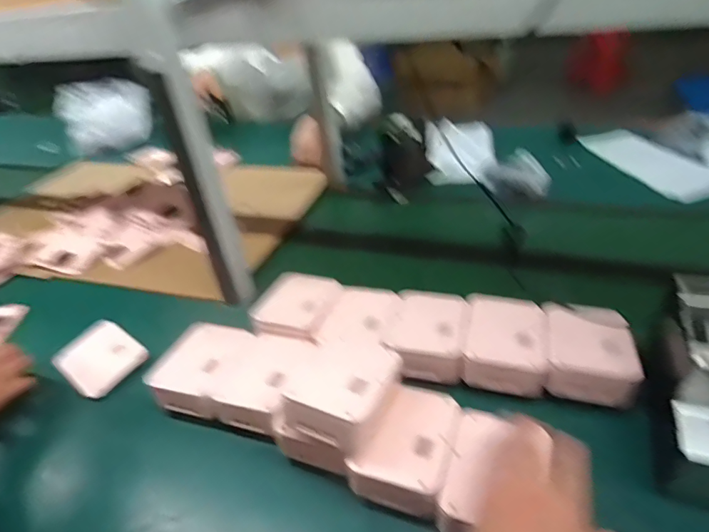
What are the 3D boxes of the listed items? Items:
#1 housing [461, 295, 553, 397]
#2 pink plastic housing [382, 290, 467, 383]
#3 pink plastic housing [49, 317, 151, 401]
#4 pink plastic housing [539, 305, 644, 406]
[{"bbox_3d":[0.199,0.100,0.618,0.101,0.051,0.136,4,39,15],"label":"housing"},{"bbox_3d":[0.100,0.087,0.643,0.106,0.043,0.137,3,38,14],"label":"pink plastic housing"},{"bbox_3d":[-0.400,0.140,0.727,0.127,0.032,0.103,22,46,33],"label":"pink plastic housing"},{"bbox_3d":[0.297,0.104,0.589,0.099,0.057,0.132,7,39,18],"label":"pink plastic housing"}]

